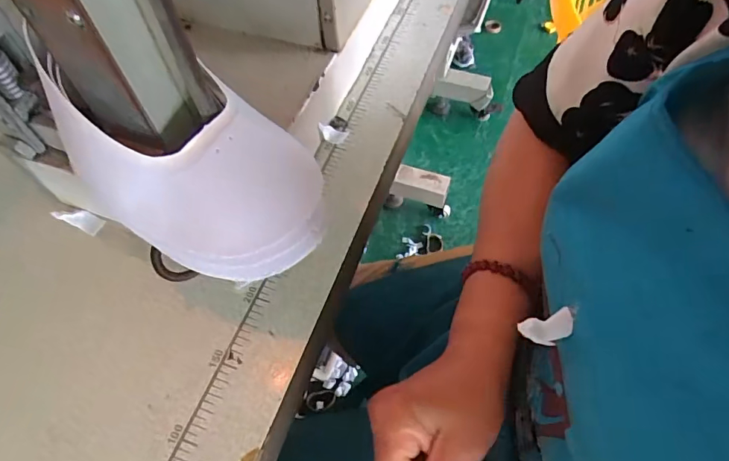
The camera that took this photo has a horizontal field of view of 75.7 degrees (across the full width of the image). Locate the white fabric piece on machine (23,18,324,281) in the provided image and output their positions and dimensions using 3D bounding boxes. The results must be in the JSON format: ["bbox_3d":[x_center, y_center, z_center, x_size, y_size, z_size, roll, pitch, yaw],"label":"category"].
[{"bbox_3d":[-0.087,-0.042,0.268,0.135,0.066,0.106,15,60,11],"label":"white fabric piece on machine"}]

